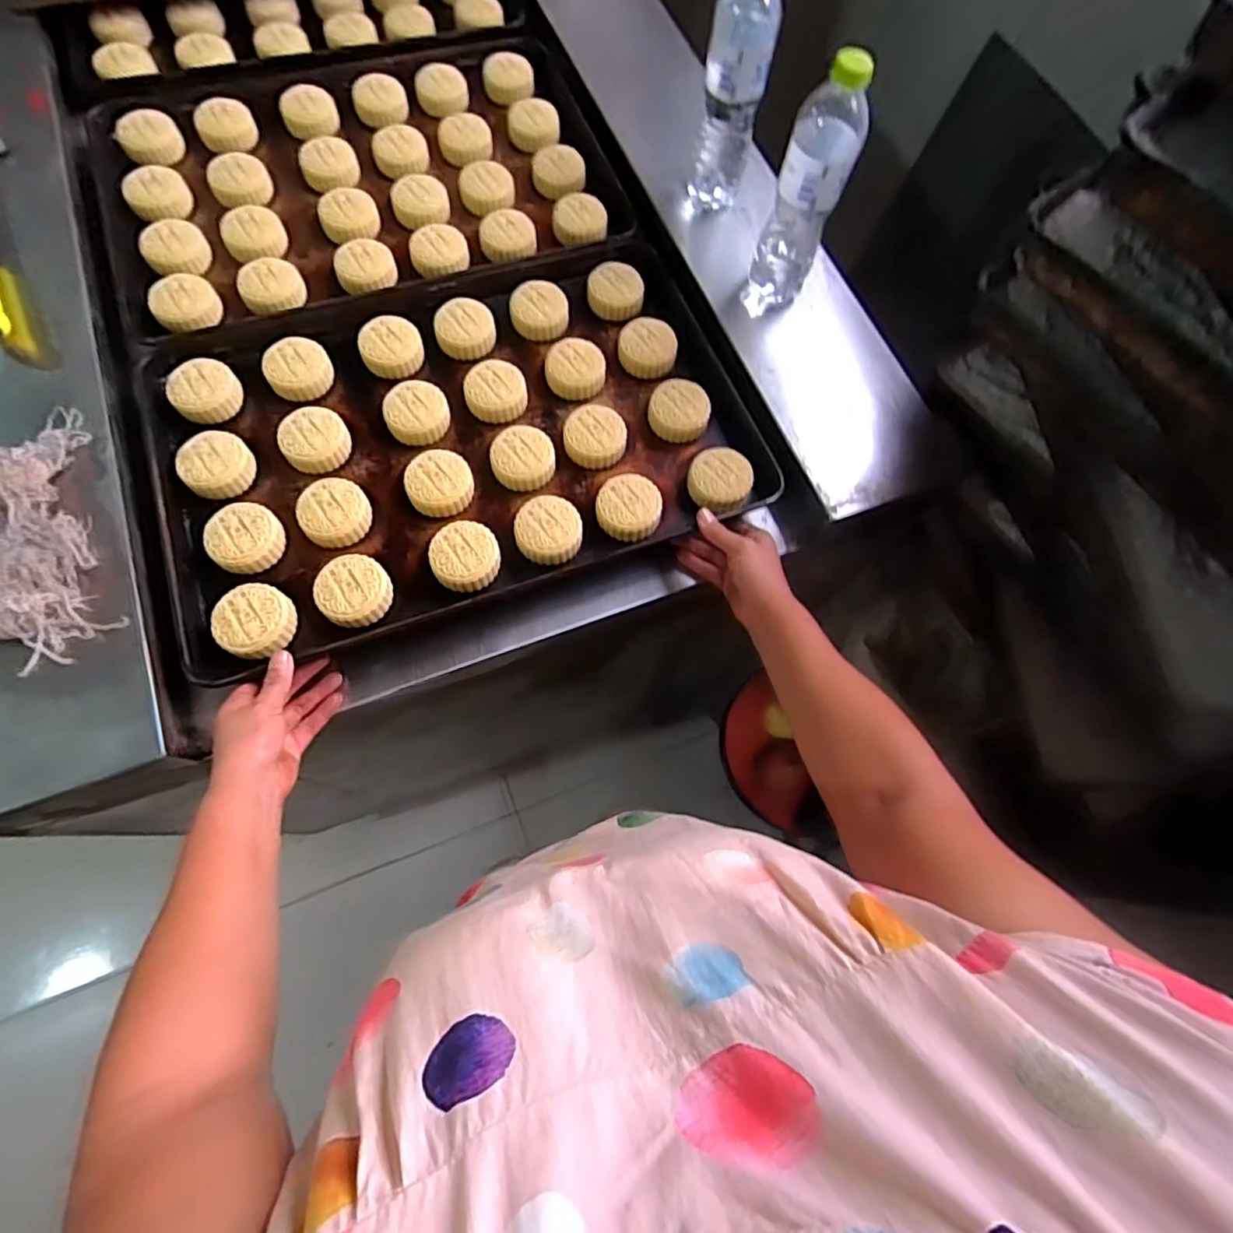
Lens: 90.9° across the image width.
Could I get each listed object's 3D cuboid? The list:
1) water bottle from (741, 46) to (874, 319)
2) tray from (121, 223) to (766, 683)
[{"bbox_3d":[0.190,-0.422,0.614,0.071,0.235,0.065,16,68,5],"label":"water bottle"},{"bbox_3d":[-0.163,-0.199,0.650,0.593,0.050,0.388,-21,70,-11],"label":"tray"}]

